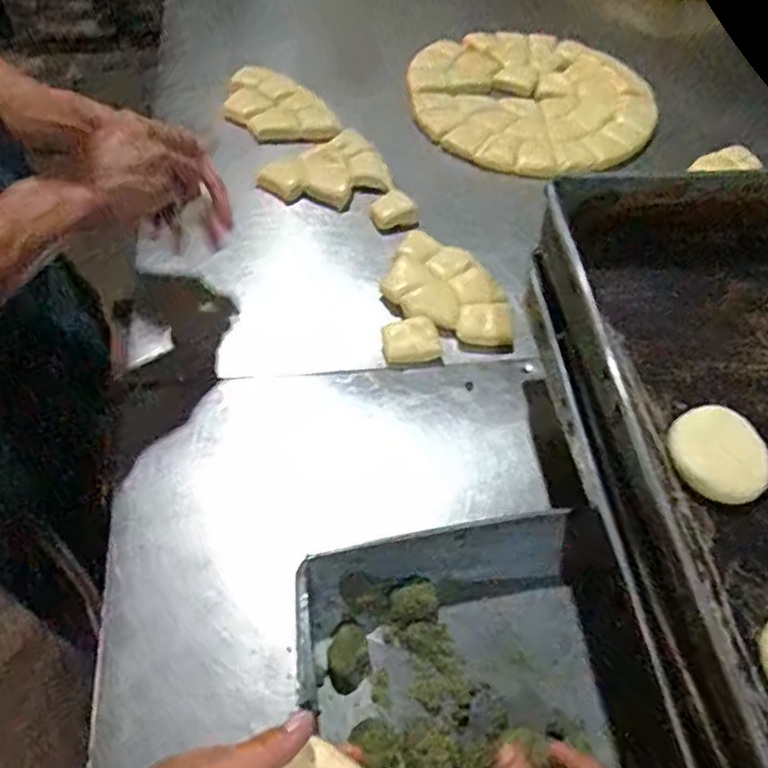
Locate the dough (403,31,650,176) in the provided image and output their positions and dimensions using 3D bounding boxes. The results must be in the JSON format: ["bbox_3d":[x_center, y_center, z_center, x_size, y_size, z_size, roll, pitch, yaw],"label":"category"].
[{"bbox_3d":[0.202,-0.400,0.980,0.322,0.021,0.318,0,54,0],"label":"dough"}]

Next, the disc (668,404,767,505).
[{"bbox_3d":[0.229,0.051,0.490,0.057,0.027,0.067,-22,57,-16],"label":"disc"}]

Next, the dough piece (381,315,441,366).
[{"bbox_3d":[0.028,-0.044,0.726,0.056,0.012,0.047,-11,92,-2],"label":"dough piece"}]

